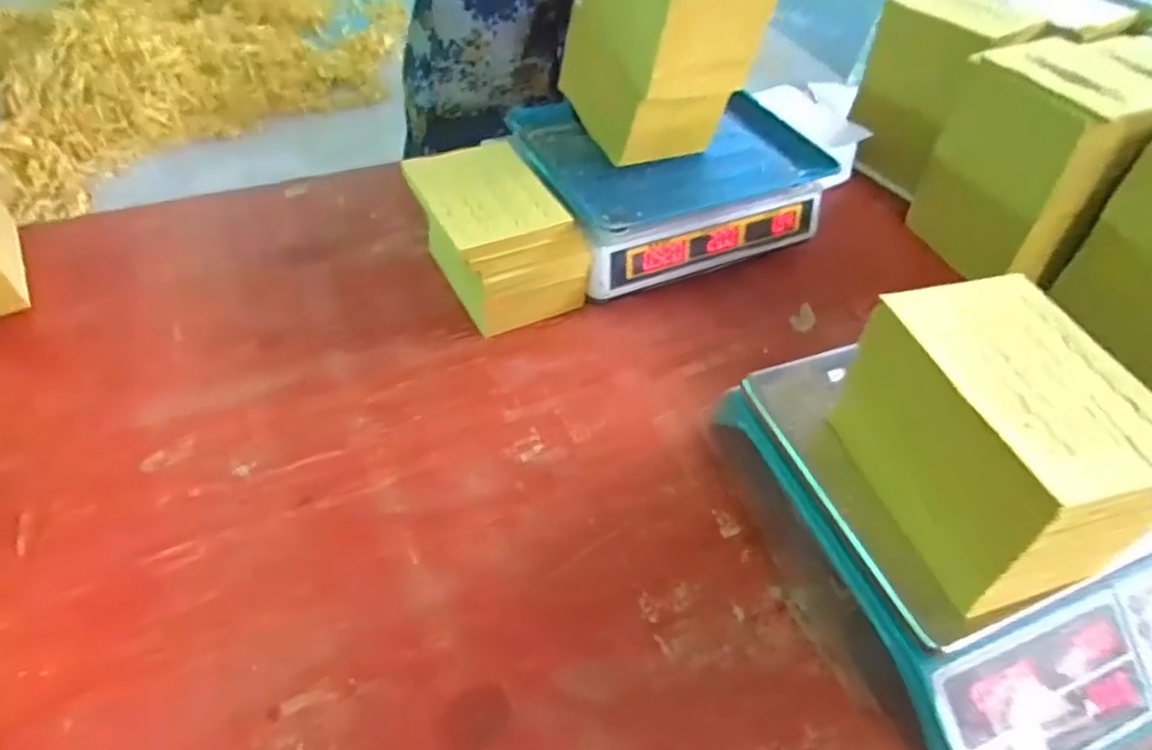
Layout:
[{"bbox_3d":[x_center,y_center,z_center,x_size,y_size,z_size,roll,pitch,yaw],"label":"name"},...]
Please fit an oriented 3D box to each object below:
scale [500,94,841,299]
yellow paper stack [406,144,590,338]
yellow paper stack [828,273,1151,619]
[{"bbox_3d":[0.112,-0.233,0.771,0.339,0.101,0.278,-18,54,-20],"label":"scale"},{"bbox_3d":[-0.088,-0.148,0.665,0.129,0.111,0.191,-23,56,-22],"label":"yellow paper stack"},{"bbox_3d":[0.276,0.040,0.405,0.119,0.108,0.184,-12,53,-16],"label":"yellow paper stack"}]

